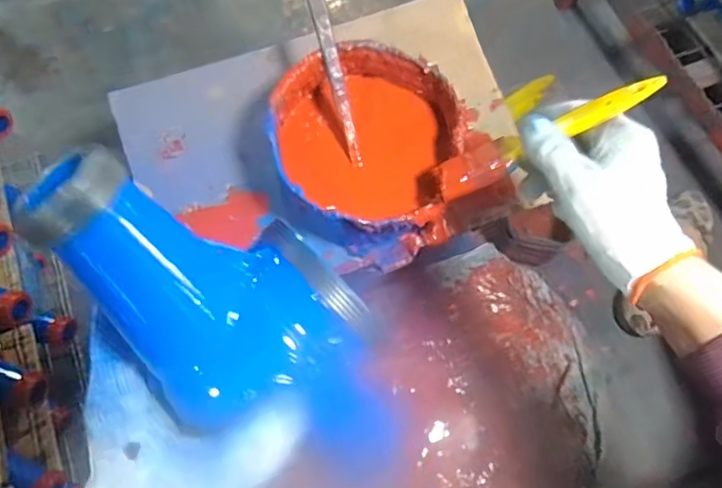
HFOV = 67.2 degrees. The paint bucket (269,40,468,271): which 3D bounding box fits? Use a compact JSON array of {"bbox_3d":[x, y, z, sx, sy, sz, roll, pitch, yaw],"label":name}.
[{"bbox_3d":[0.006,-0.078,0.500,0.157,0.119,0.168,0,69,0],"label":"paint bucket"}]

